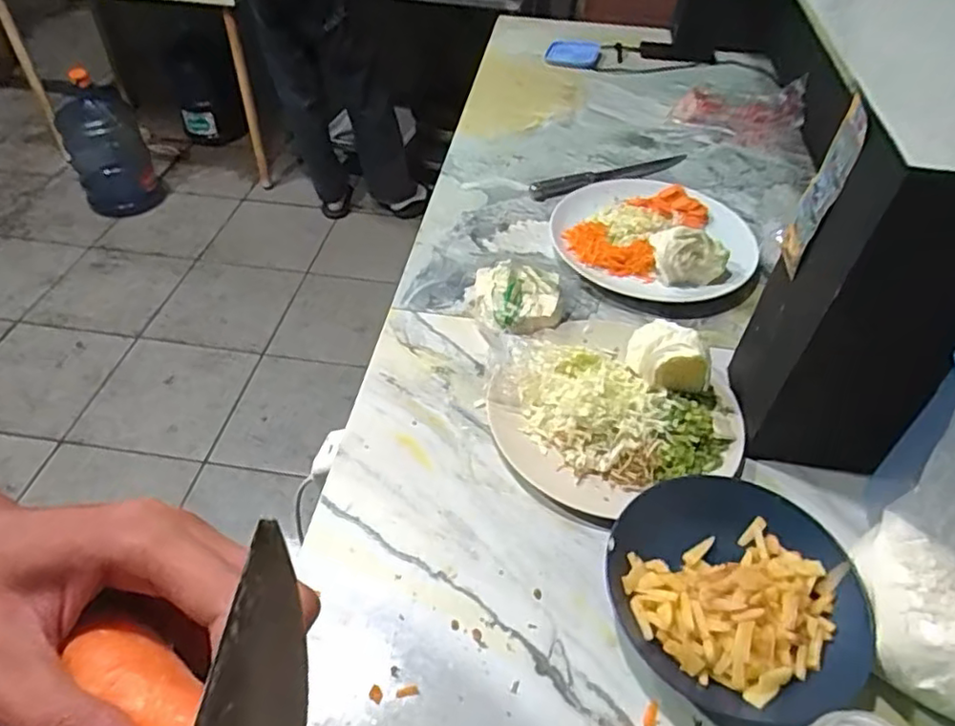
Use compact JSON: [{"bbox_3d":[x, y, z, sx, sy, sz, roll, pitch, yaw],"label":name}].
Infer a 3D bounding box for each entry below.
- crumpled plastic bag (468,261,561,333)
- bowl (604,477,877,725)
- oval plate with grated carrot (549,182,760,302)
[{"bbox_3d":[0.042,-0.074,0.753,0.104,0.059,0.120,3,47,3],"label":"crumpled plastic bag"},{"bbox_3d":[0.207,0.187,0.515,0.187,0.047,0.189,0,47,0],"label":"bowl"},{"bbox_3d":[0.235,-0.183,0.847,0.259,0.070,0.230,7,47,6],"label":"oval plate with grated carrot"}]

